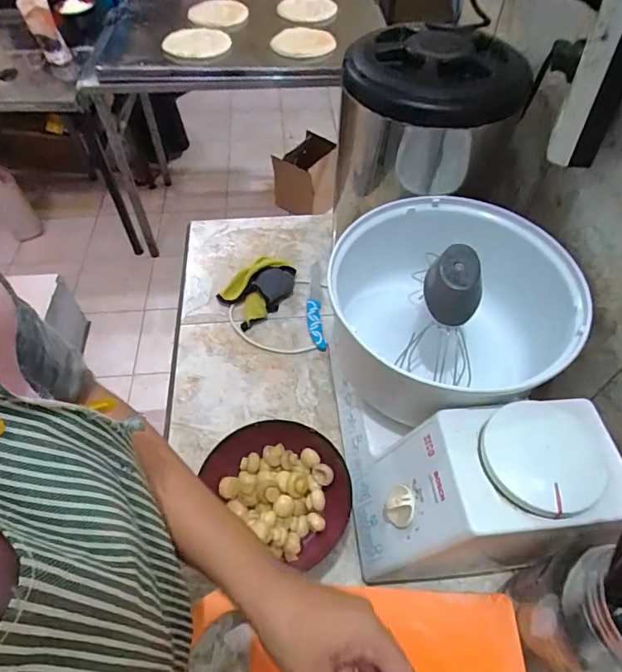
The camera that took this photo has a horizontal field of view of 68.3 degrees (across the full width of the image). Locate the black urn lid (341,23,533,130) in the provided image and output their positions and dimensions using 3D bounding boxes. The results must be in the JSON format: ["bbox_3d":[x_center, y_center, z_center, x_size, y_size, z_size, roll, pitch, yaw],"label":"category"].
[{"bbox_3d":[0.146,-0.313,0.541,0.212,0.047,0.179,12,54,9],"label":"black urn lid"}]

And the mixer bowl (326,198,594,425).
[{"bbox_3d":[0.150,-0.035,0.546,0.232,0.177,0.239,-23,56,-16],"label":"mixer bowl"}]

